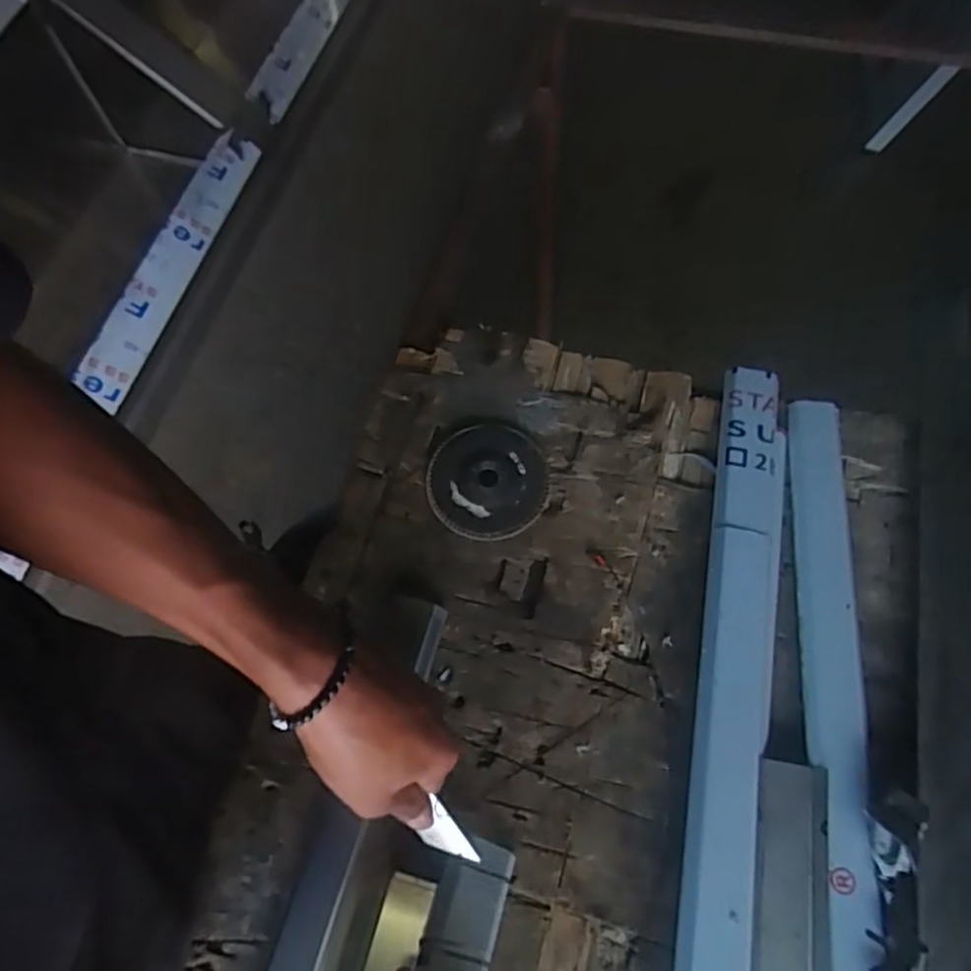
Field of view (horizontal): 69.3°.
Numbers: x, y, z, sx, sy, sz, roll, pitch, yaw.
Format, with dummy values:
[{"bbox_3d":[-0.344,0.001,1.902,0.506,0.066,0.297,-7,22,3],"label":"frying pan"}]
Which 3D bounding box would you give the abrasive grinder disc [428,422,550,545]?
[{"bbox_3d":[0.002,-0.004,0.548,0.092,0.008,0.091,-1,65,3],"label":"abrasive grinder disc"}]

